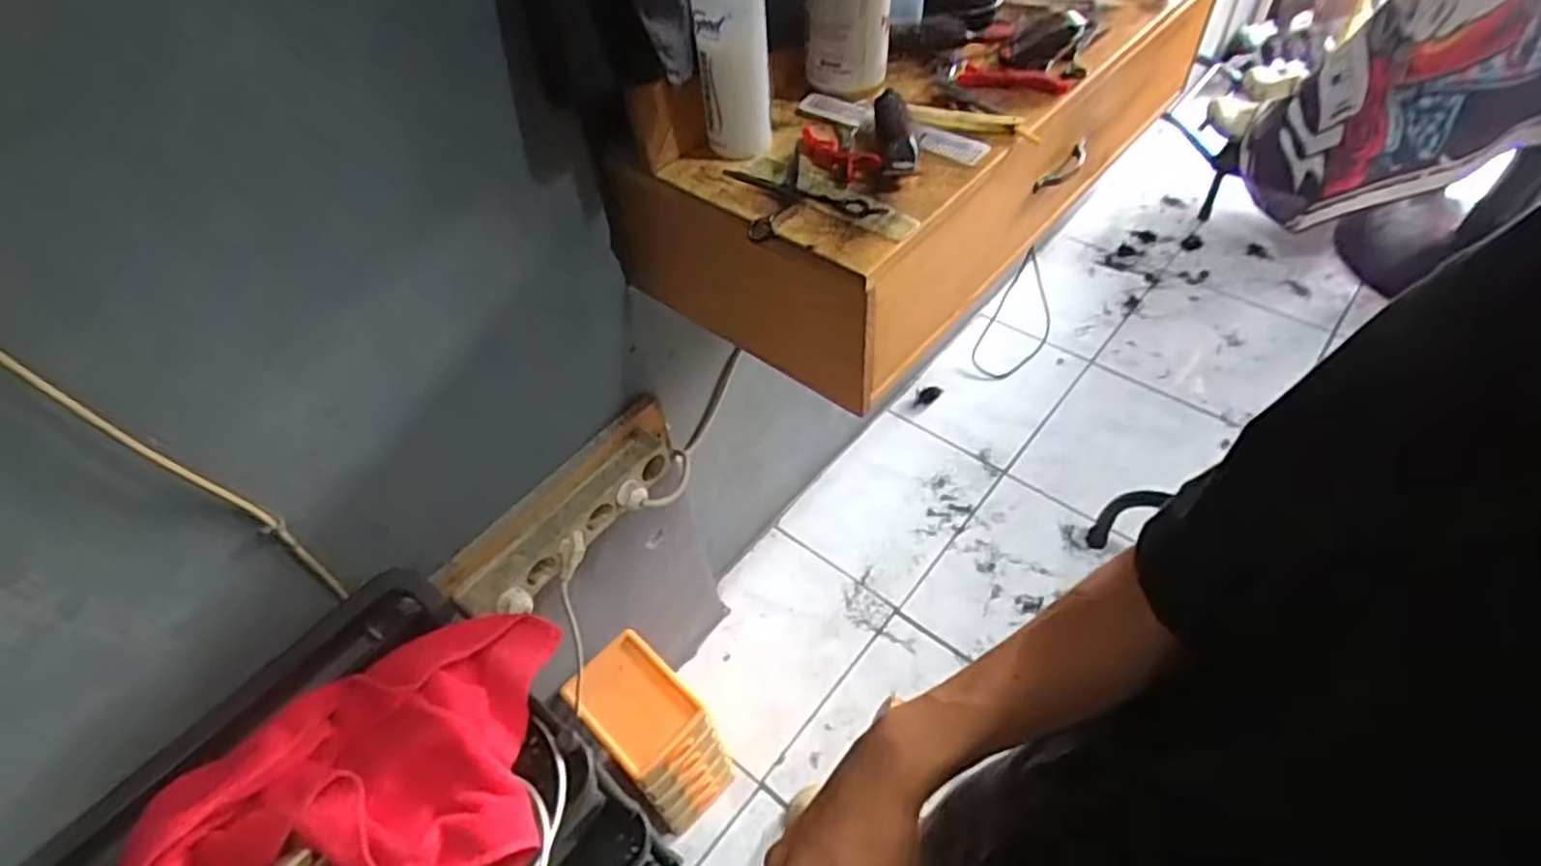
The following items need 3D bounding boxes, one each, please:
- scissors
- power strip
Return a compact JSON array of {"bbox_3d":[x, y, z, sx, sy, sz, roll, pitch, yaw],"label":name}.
[{"bbox_3d":[0.029,-0.219,0.703,0.116,0.021,0.107,-16,51,-7],"label":"scissors"},{"bbox_3d":[-0.218,0.107,0.864,0.050,0.053,0.272,30,60,26],"label":"power strip"}]

